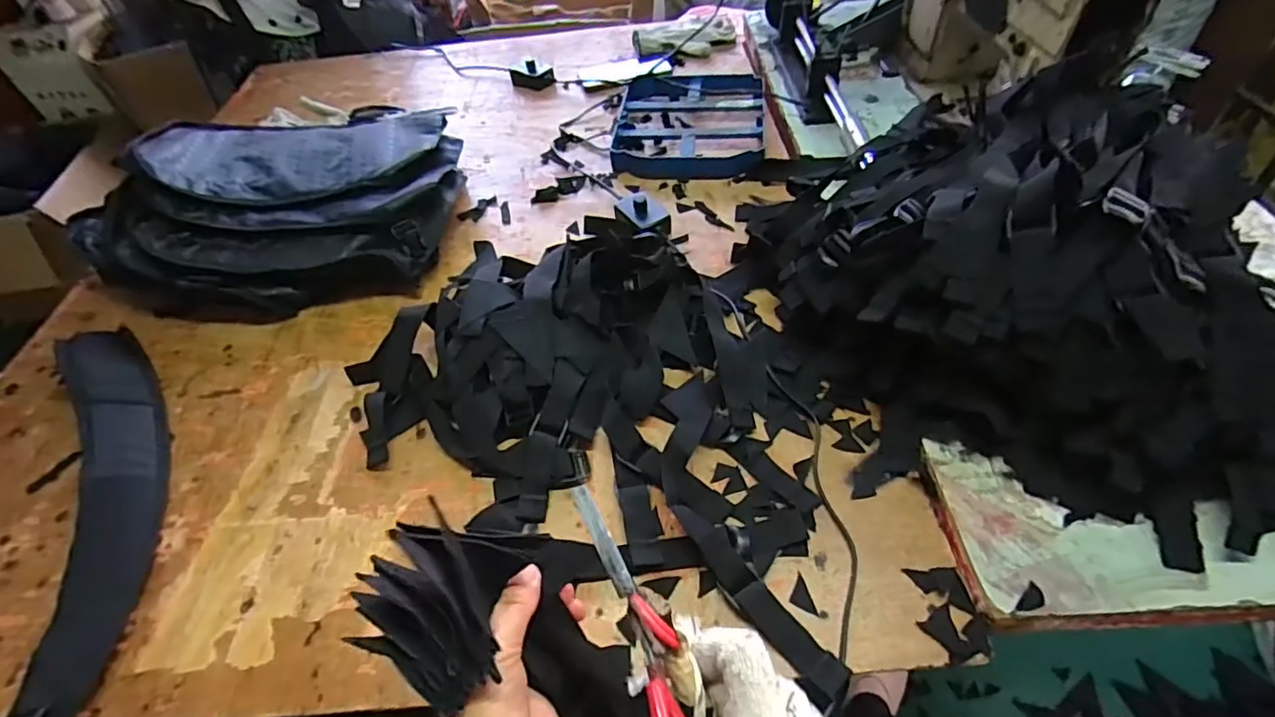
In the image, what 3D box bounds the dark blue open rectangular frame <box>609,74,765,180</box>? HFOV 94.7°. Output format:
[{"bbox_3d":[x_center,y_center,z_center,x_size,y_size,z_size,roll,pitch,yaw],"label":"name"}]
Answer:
[{"bbox_3d":[0.080,-0.363,0.905,0.227,0.036,0.239,5,51,10],"label":"dark blue open rectangular frame"}]

